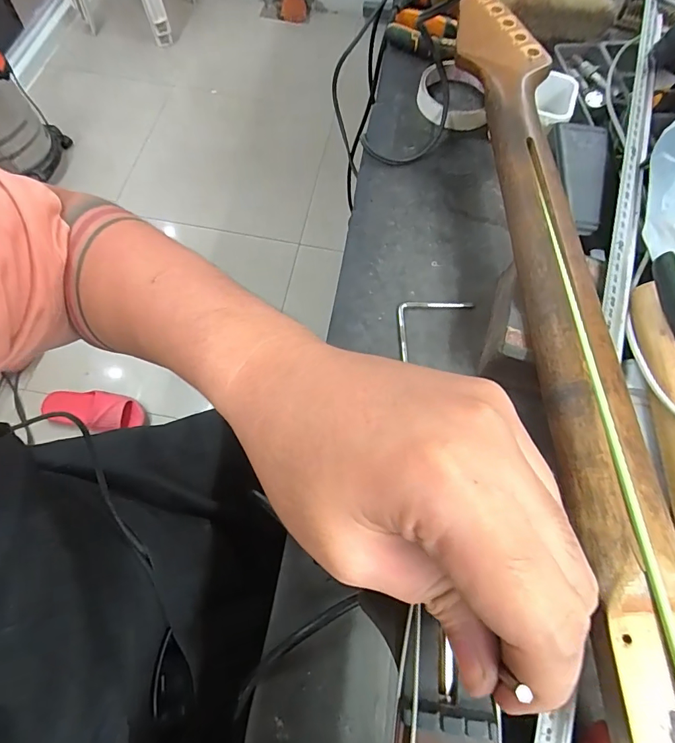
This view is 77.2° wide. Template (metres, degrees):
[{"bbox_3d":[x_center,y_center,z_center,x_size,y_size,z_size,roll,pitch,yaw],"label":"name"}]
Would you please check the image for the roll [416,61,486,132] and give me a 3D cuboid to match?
[{"bbox_3d":[0.125,-0.294,0.451,0.077,0.018,0.083,1,67,-2],"label":"roll"}]

